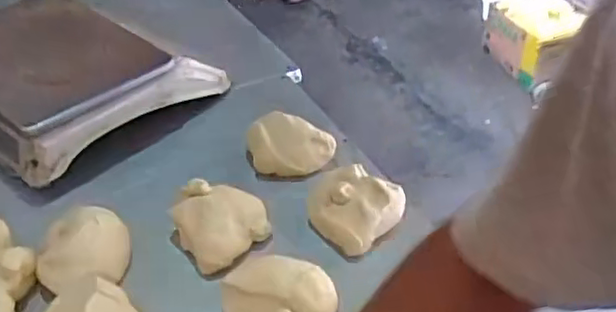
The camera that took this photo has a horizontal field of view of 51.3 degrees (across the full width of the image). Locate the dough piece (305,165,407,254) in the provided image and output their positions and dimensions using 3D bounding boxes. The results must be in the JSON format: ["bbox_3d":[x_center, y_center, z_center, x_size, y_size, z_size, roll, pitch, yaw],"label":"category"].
[{"bbox_3d":[0.056,0.058,0.769,0.109,0.052,0.111,23,45,27],"label":"dough piece"}]

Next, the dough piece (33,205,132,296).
[{"bbox_3d":[-0.245,0.105,0.710,0.105,0.040,0.115,-14,41,-14],"label":"dough piece"}]

